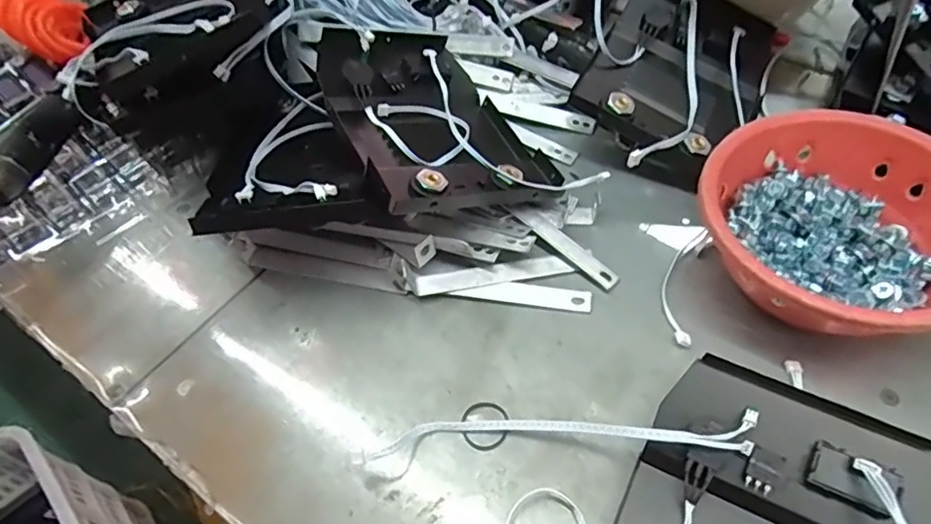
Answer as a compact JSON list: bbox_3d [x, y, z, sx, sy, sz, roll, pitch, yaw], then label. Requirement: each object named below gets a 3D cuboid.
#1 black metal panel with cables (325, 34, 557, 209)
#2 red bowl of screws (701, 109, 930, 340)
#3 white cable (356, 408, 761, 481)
[{"bbox_3d":[-0.028,-0.113,0.487,0.150,0.035,0.201,-10,55,-32],"label":"black metal panel with cables"},{"bbox_3d":[0.246,-0.016,0.401,0.167,0.077,0.172,-3,52,4],"label":"red bowl of screws"},{"bbox_3d":[0.050,0.109,0.363,0.238,0.019,0.034,-9,24,11],"label":"white cable"}]

